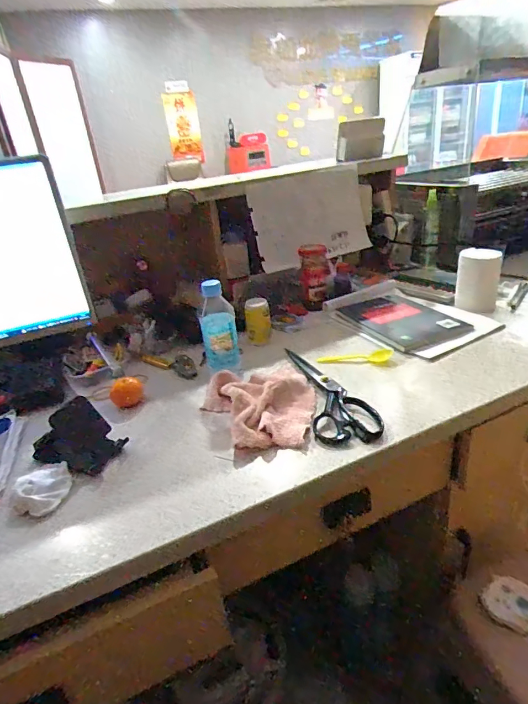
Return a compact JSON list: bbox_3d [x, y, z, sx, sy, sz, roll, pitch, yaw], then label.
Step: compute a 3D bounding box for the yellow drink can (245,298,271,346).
[{"bbox_3d":[-0.011,-0.059,0.844,0.049,0.080,0.056,-6,26,3],"label":"yellow drink can"}]

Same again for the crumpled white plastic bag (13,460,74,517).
[{"bbox_3d":[-0.281,0.178,0.547,0.068,0.030,0.070,-22,30,-29],"label":"crumpled white plastic bag"}]

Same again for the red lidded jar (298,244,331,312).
[{"bbox_3d":[0.119,-0.173,0.978,0.064,0.141,0.060,-6,26,3],"label":"red lidded jar"}]

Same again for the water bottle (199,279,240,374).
[{"bbox_3d":[-0.076,-0.040,0.729,0.061,0.147,0.048,-10,26,-6],"label":"water bottle"}]

